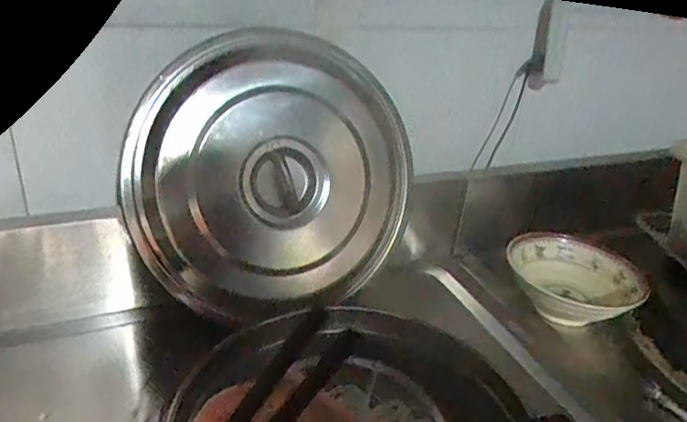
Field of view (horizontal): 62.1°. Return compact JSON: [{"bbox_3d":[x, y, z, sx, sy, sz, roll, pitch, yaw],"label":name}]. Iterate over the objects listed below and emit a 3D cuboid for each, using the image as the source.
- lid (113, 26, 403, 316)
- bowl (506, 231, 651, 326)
[{"bbox_3d":[-0.094,-0.053,0.823,0.415,0.374,0.086,-6,6,-25],"label":"lid"},{"bbox_3d":[0.366,0.122,0.931,0.200,0.090,0.177,19,31,25],"label":"bowl"}]

